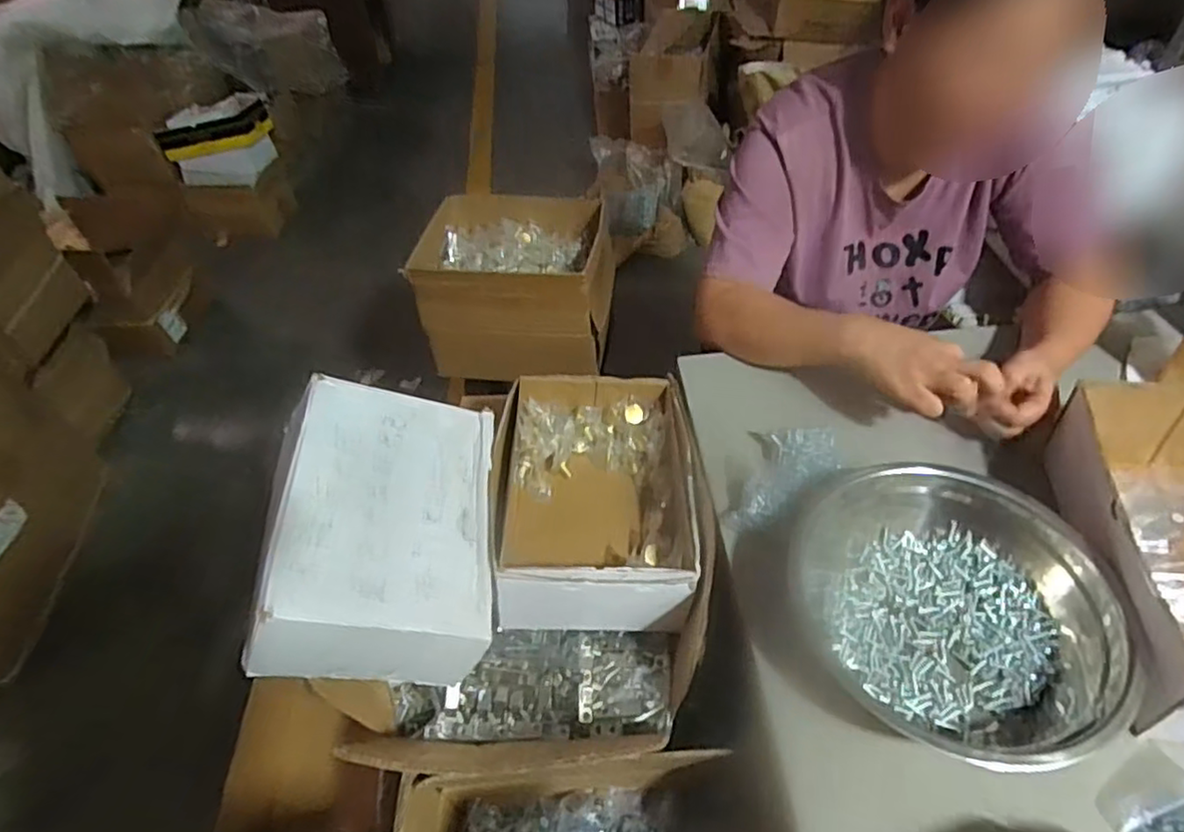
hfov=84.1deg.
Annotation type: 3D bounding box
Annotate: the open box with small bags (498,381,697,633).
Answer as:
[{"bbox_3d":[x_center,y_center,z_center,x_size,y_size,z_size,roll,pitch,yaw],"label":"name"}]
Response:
[{"bbox_3d":[0.000,0.084,0.743,0.222,0.102,0.313,-6,46,0],"label":"open box with small bags"}]

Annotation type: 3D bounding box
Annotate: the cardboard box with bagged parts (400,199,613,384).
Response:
[{"bbox_3d":[-0.125,-0.240,1.211,0.335,0.214,0.291,1,47,7],"label":"cardboard box with bagged parts"}]

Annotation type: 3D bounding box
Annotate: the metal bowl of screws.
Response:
[{"bbox_3d":[0.300,0.156,0.562,0.229,0.066,0.267,-7,46,-1],"label":"metal bowl of screws"}]

